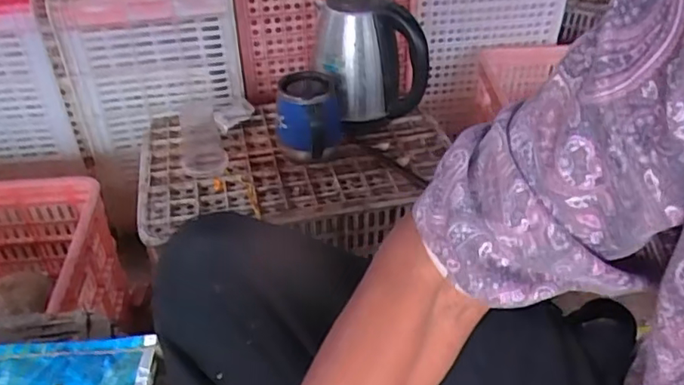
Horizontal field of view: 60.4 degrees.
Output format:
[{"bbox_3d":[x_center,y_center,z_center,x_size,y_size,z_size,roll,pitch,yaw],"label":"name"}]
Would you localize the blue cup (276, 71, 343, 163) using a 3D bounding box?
[{"bbox_3d":[-0.051,-0.106,0.917,0.094,0.133,0.124,2,38,3],"label":"blue cup"}]

